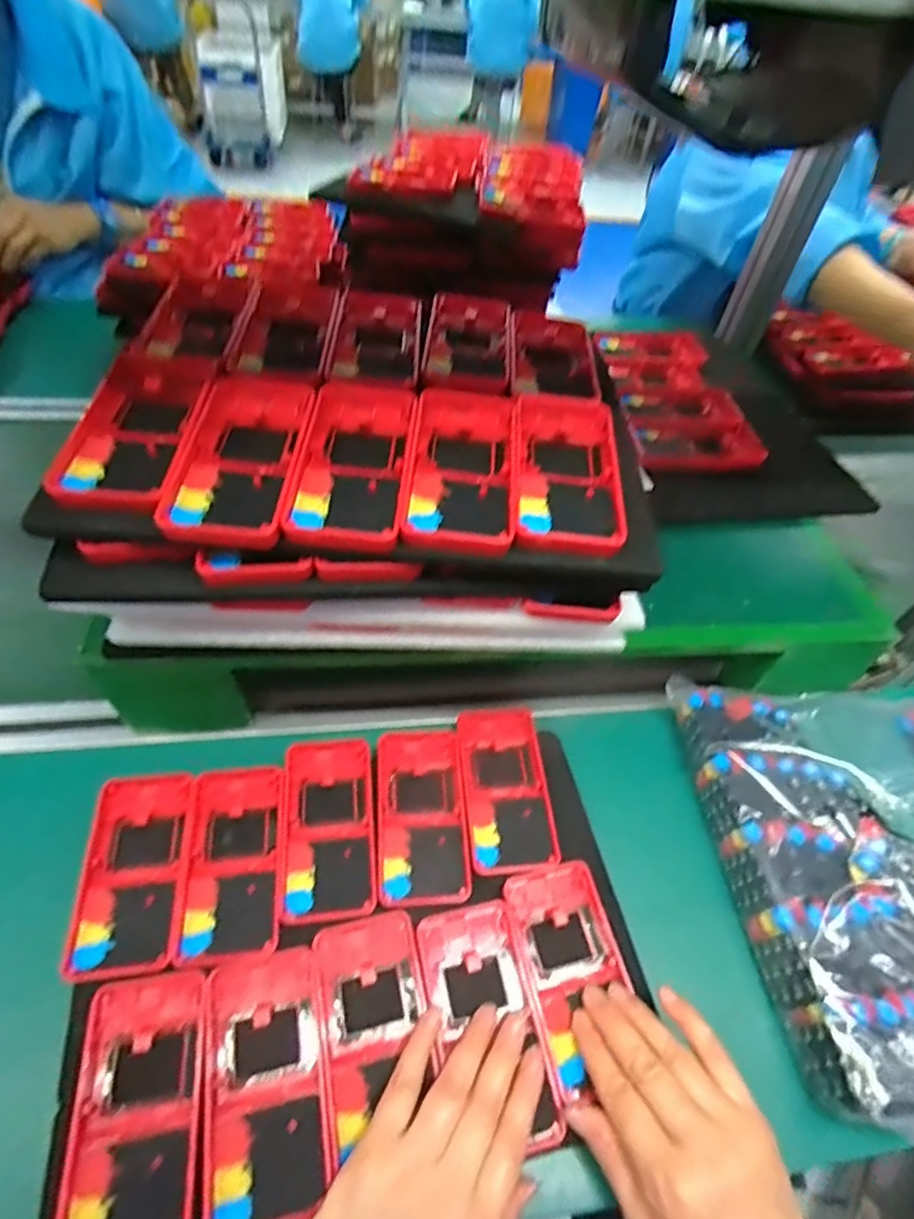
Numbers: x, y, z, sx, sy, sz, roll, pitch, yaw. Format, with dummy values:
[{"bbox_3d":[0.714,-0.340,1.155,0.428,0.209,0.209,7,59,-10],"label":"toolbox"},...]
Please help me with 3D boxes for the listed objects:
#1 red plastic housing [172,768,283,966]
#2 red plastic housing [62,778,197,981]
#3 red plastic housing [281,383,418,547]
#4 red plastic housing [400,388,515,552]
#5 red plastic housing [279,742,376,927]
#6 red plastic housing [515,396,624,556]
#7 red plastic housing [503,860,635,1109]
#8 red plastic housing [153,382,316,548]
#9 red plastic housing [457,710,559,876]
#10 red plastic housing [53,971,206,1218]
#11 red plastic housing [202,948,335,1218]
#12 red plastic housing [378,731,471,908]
[{"bbox_3d":[-0.150,0.167,0.397,0.059,0.021,0.118,-5,56,-8],"label":"red plastic housing"},{"bbox_3d":[-0.210,0.169,0.388,0.063,0.017,0.121,-4,56,-7],"label":"red plastic housing"},{"bbox_3d":[-0.058,-0.094,0.356,0.060,0.022,0.148,4,56,-2],"label":"red plastic housing"},{"bbox_3d":[0.003,-0.089,0.355,0.060,0.013,0.134,5,56,-1],"label":"red plastic housing"},{"bbox_3d":[-0.090,0.149,0.415,0.058,0.012,0.121,-4,56,-7],"label":"red plastic housing"},{"bbox_3d":[0.067,-0.087,0.361,0.061,0.013,0.133,5,56,-1],"label":"red plastic housing"},{"bbox_3d":[0.075,0.226,0.376,0.064,0.015,0.116,-10,57,-11],"label":"red plastic housing"},{"bbox_3d":[-0.121,-0.093,0.345,0.063,0.020,0.146,0,52,3],"label":"red plastic housing"},{"bbox_3d":[0.035,0.132,0.446,0.061,0.021,0.126,-2,56,-5],"label":"red plastic housing"},{"bbox_3d":[-0.170,0.267,0.314,0.063,0.014,0.123,-6,57,-9],"label":"red plastic housing"},{"bbox_3d":[-0.105,0.261,0.325,0.061,0.016,0.123,-9,57,-10],"label":"red plastic housing"},{"bbox_3d":[-0.025,0.145,0.426,0.058,0.020,0.124,-1,56,-5],"label":"red plastic housing"}]

